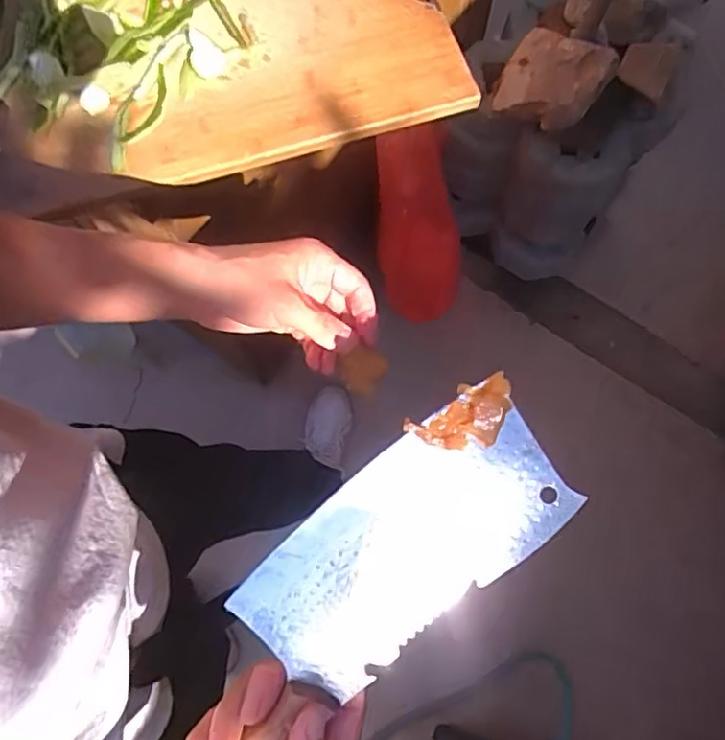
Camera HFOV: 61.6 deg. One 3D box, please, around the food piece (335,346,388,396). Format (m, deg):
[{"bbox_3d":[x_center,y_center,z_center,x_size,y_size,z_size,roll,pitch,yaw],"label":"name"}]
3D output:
[{"bbox_3d":[0.001,-0.001,0.431,0.030,0.011,0.033,40,109,-6],"label":"food piece"}]

